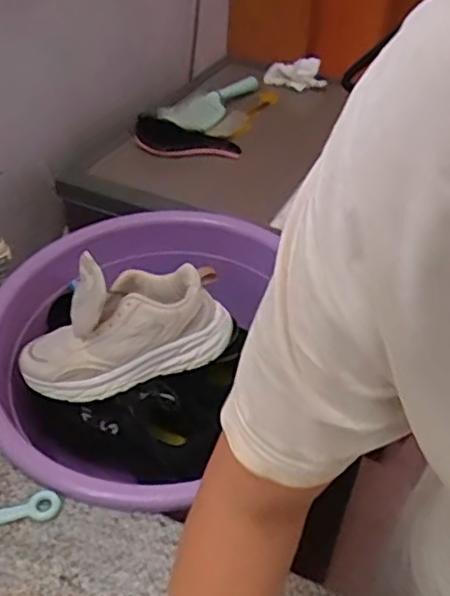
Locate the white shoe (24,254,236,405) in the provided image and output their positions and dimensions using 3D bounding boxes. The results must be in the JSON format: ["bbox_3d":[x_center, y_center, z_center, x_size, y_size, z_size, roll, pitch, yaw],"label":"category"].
[{"bbox_3d":[-0.115,0.028,0.735,0.237,0.119,0.102,-10,42,-16],"label":"white shoe"}]

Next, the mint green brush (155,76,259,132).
[{"bbox_3d":[-0.014,-0.344,1.134,0.068,0.029,0.240,34,49,31],"label":"mint green brush"}]

